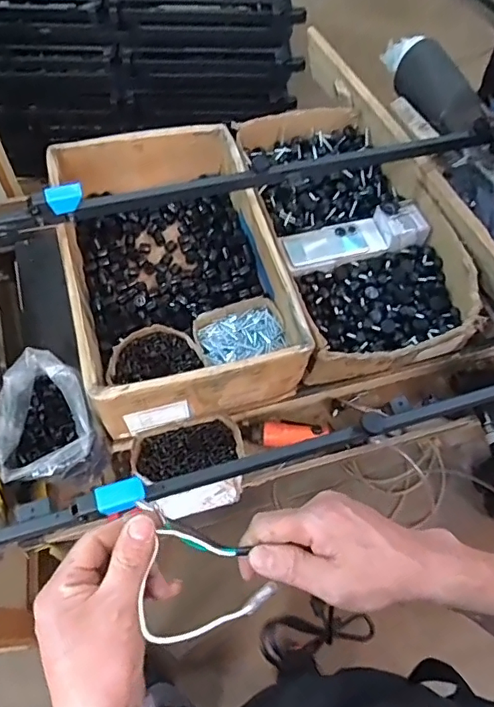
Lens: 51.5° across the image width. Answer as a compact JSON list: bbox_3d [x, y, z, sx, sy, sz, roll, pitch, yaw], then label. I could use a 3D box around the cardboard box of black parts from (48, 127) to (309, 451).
[{"bbox_3d":[-0.135,-0.155,0.934,0.355,0.166,0.538,-14,64,-11],"label":"cardboard box of black parts"}]

